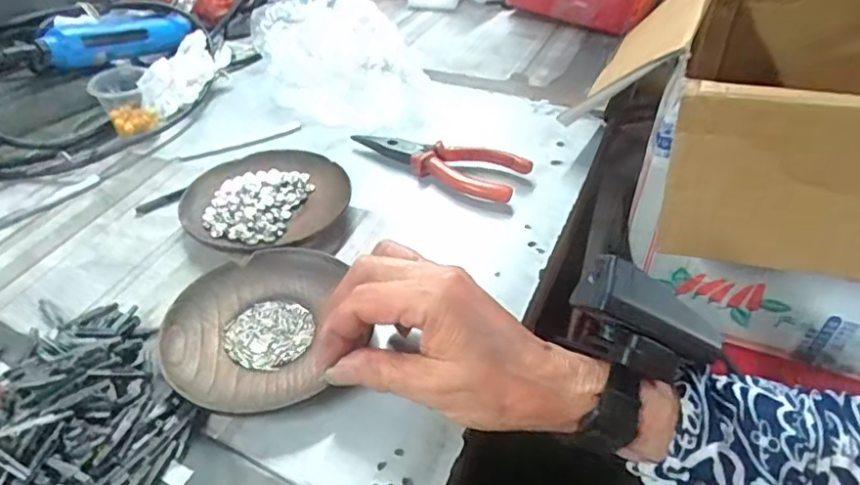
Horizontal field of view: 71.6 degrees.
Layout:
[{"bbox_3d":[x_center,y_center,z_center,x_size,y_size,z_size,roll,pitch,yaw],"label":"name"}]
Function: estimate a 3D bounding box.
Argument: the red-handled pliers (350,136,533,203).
[{"bbox_3d":[0.005,-0.065,0.470,0.142,0.021,0.043,20,44,23],"label":"red-handled pliers"}]

